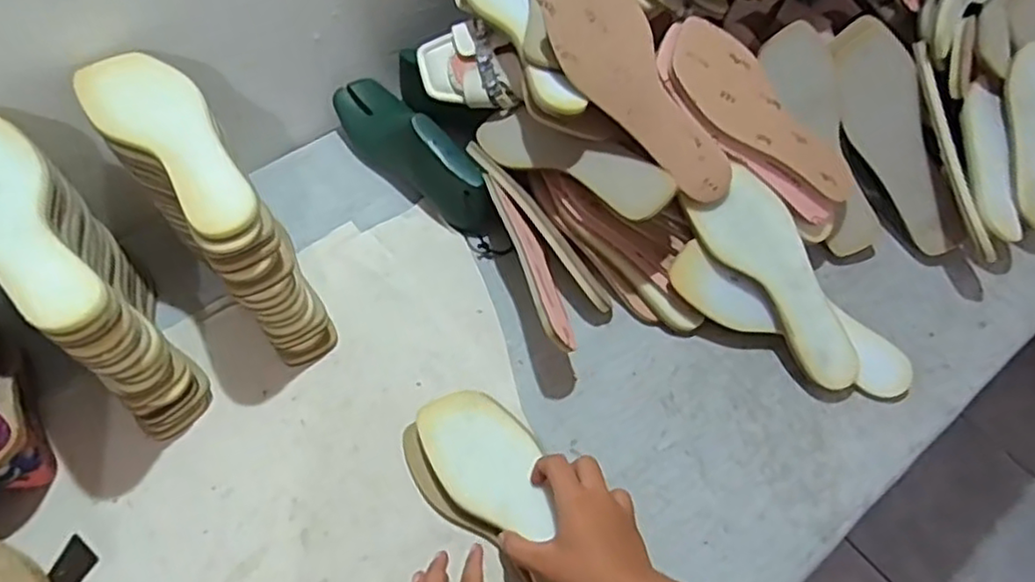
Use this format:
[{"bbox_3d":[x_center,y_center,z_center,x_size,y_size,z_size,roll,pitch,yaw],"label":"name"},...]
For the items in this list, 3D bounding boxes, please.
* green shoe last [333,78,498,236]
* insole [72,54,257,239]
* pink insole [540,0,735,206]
[{"bbox_3d":[-0.116,-0.157,0.756,0.078,0.092,0.253,-32,63,-20],"label":"green shoe last"},{"bbox_3d":[-0.284,-0.128,0.556,0.077,0.010,0.238,-37,65,-21],"label":"insole"},{"bbox_3d":[0.108,-0.183,0.621,0.081,0.008,0.244,-33,98,1],"label":"pink insole"}]

